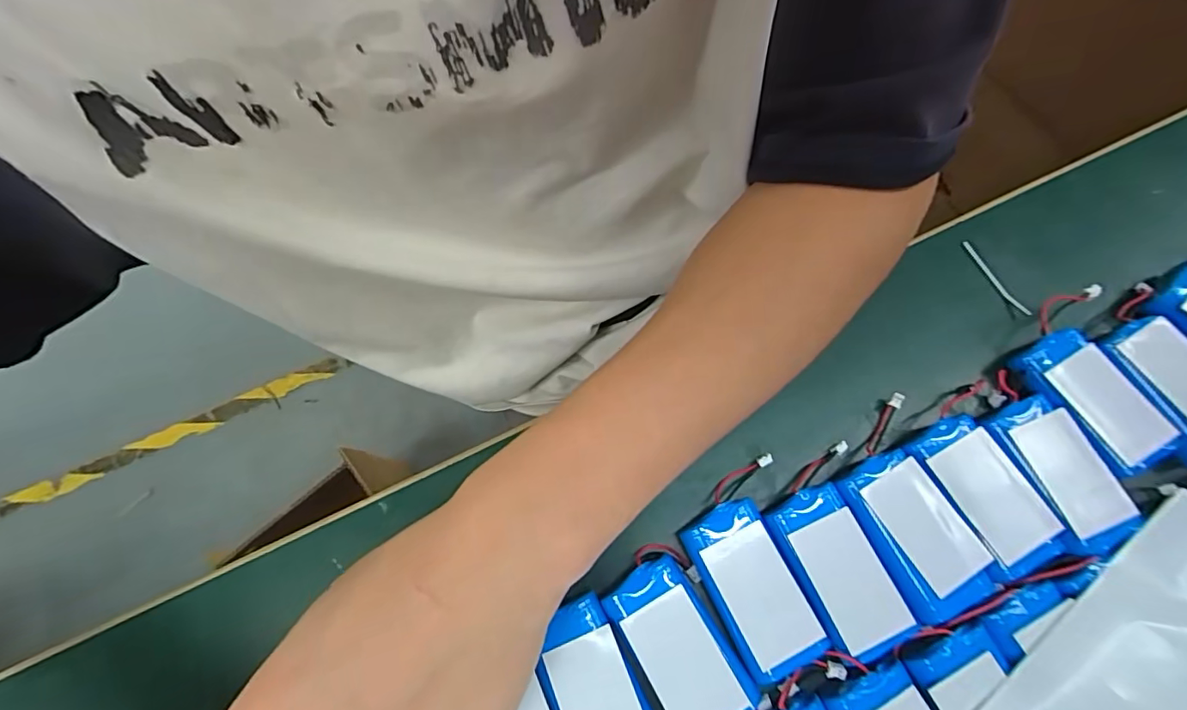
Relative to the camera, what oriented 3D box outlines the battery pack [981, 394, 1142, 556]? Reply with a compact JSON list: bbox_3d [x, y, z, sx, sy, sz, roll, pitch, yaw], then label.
[{"bbox_3d":[0.207,0.052,0.235,0.036,0.011,0.064,-23,74,-6],"label":"battery pack"}]

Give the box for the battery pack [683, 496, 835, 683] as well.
[{"bbox_3d":[0.068,0.100,0.228,0.035,0.010,0.068,-25,74,-7],"label":"battery pack"}]

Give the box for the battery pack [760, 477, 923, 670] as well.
[{"bbox_3d":[0.105,0.093,0.226,0.035,0.008,0.069,-24,74,-6],"label":"battery pack"}]

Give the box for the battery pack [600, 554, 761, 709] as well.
[{"bbox_3d":[0.035,0.122,0.220,0.036,0.011,0.067,-30,75,-8],"label":"battery pack"}]

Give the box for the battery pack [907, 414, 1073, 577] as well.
[{"bbox_3d":[0.174,0.061,0.234,0.034,0.012,0.066,-29,74,-8],"label":"battery pack"}]

